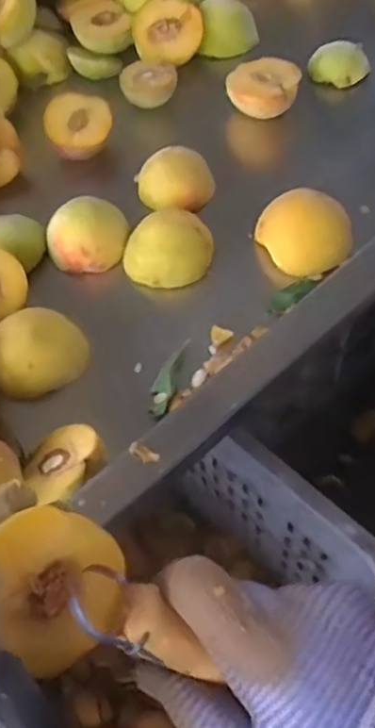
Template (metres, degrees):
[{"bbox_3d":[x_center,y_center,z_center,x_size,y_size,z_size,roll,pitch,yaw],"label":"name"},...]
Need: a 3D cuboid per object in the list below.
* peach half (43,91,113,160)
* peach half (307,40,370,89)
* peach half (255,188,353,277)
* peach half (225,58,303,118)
[{"bbox_3d":[-0.090,-0.193,0.584,0.056,0.041,0.062,-11,58,-3],"label":"peach half"},{"bbox_3d":[0.136,-0.269,0.616,0.053,0.021,0.039,-2,58,2],"label":"peach half"},{"bbox_3d":[0.086,-0.092,0.506,0.067,0.042,0.060,-3,58,2],"label":"peach half"},{"bbox_3d":[0.066,-0.237,0.589,0.062,0.024,0.045,-4,58,1],"label":"peach half"}]

